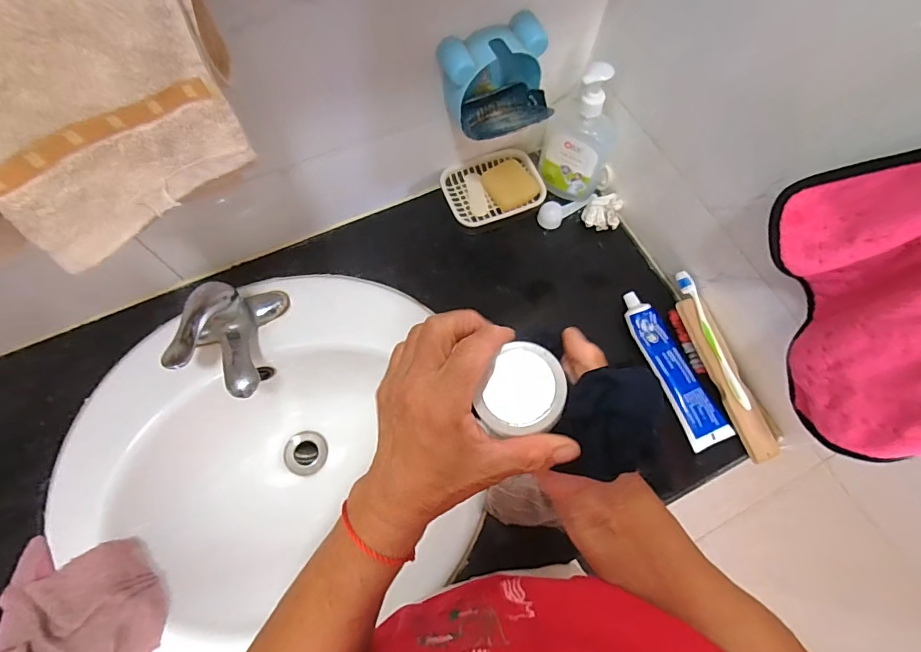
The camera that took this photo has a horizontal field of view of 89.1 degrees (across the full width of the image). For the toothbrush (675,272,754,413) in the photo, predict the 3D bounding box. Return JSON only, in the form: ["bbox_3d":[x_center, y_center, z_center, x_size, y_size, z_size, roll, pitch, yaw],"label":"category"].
[{"bbox_3d":[0.311,0.015,0.575,0.017,0.010,0.180,-19,79,-8],"label":"toothbrush"}]

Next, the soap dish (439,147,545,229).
[{"bbox_3d":[0.045,-0.198,0.678,0.136,0.033,0.100,-18,71,-8],"label":"soap dish"}]

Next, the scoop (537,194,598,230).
[{"bbox_3d":[0.151,-0.170,0.675,0.085,0.022,0.033,-31,73,-12],"label":"scoop"}]

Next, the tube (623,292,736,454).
[{"bbox_3d":[0.262,0.049,0.582,0.046,0.021,0.203,-21,71,-9],"label":"tube"}]

